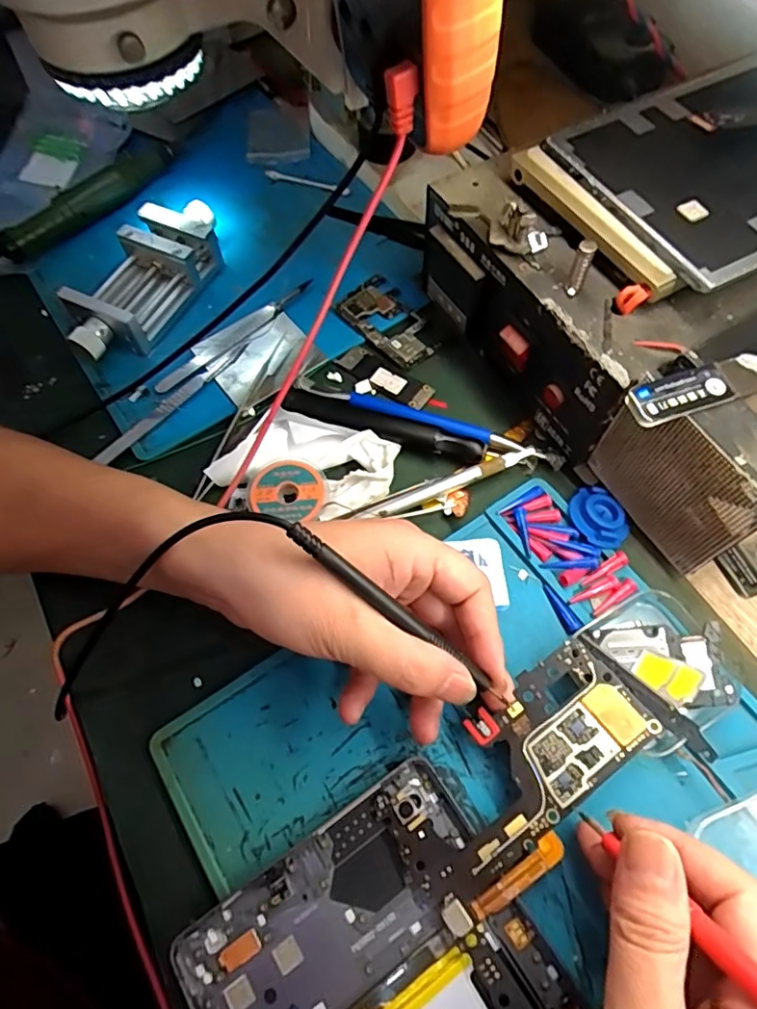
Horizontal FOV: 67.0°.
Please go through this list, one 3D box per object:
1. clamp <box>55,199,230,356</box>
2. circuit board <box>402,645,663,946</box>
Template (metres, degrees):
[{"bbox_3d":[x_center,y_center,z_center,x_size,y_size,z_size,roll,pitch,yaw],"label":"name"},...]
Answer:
[{"bbox_3d":[-0.158,-0.157,0.393,0.056,0.034,0.139,20,66,12],"label":"clamp"},{"bbox_3d":[0.063,0.121,0.248,0.052,0.008,0.121,40,78,19],"label":"circuit board"}]

